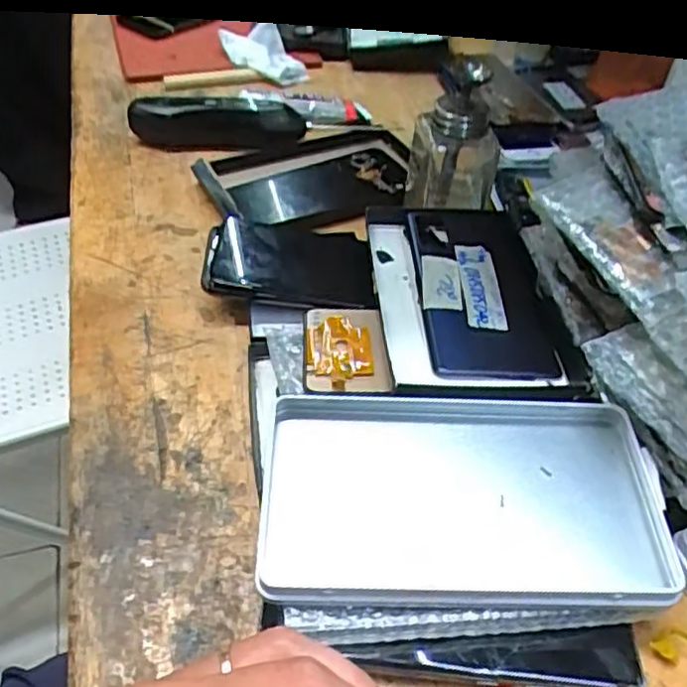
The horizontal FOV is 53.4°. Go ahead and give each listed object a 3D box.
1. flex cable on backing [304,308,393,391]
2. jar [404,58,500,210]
[{"bbox_3d":[0.001,0.003,0.389,0.046,0.007,0.066,-1,46,-4],"label":"flex cable on backing"},{"bbox_3d":[0.081,-0.148,0.478,0.061,0.103,0.061,2,46,-2],"label":"jar"}]

